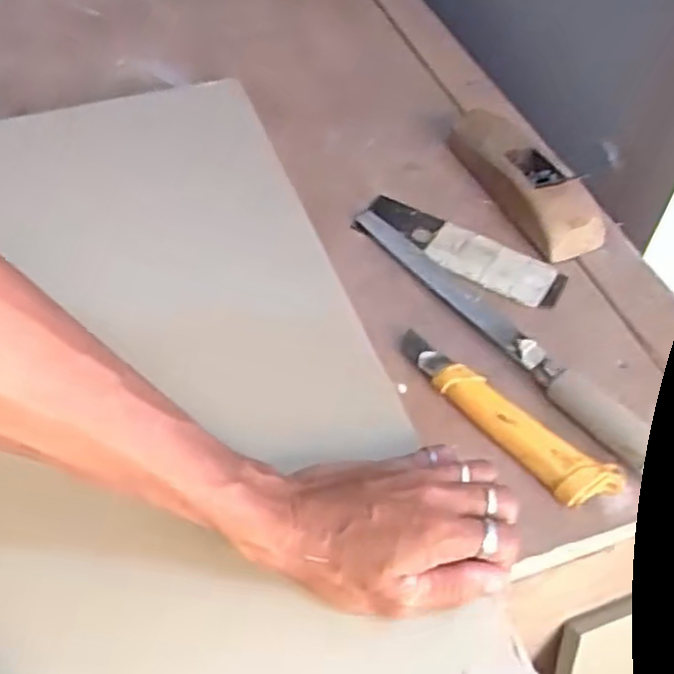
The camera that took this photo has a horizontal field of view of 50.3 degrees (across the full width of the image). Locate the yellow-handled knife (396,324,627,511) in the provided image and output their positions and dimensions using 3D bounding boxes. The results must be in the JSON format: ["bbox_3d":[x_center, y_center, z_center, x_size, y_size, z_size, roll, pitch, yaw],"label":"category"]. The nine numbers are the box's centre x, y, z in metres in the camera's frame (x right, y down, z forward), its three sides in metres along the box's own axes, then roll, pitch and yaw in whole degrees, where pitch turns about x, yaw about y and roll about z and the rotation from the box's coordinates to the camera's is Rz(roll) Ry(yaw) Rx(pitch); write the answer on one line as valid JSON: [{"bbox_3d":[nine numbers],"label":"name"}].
[{"bbox_3d":[0.106,0.050,0.480,0.032,0.018,0.174,-35,59,-27],"label":"yellow-handled knife"}]

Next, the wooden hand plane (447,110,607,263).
[{"bbox_3d":[0.167,-0.146,0.634,0.065,0.042,0.186,-16,52,-14],"label":"wooden hand plane"}]

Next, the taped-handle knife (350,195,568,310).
[{"bbox_3d":[0.100,-0.072,0.599,0.179,0.009,0.053,29,56,22],"label":"taped-handle knife"}]

